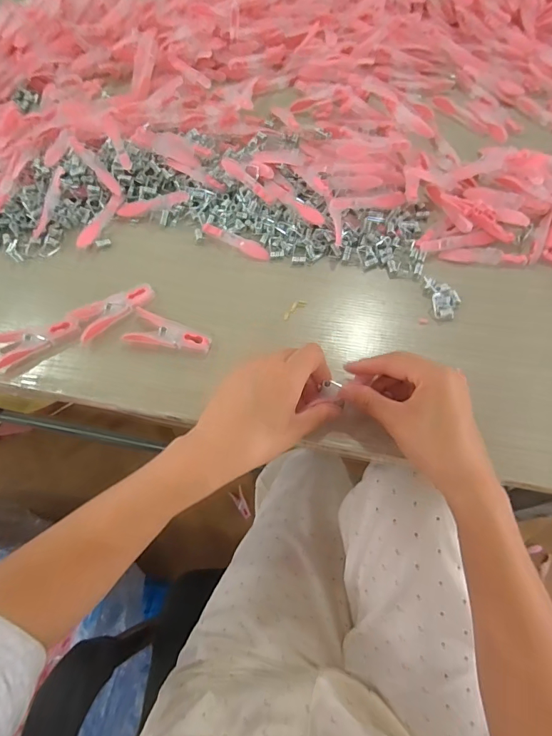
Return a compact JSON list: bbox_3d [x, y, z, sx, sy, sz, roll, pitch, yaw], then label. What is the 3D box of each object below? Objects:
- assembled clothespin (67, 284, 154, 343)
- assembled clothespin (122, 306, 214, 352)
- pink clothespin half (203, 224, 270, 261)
[{"bbox_3d":[-0.154,-0.057,0.399,0.077,0.011,0.034,-31,67,-11],"label":"assembled clothespin"},{"bbox_3d":[-0.098,-0.030,0.383,0.079,0.009,0.034,17,67,11],"label":"assembled clothespin"},{"bbox_3d":[-0.040,-0.130,0.429,0.078,0.005,0.016,28,69,15],"label":"pink clothespin half"}]

